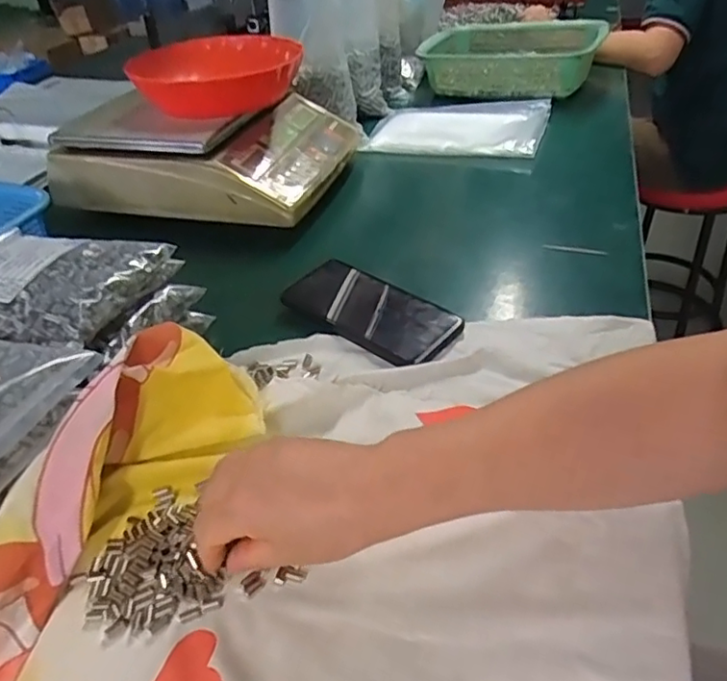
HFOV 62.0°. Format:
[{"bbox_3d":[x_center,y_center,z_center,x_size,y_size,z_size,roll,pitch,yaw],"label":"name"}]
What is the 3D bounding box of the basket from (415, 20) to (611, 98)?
[{"bbox_3d":[0.252,-0.482,1.045,0.291,0.087,0.239,10,40,17],"label":"basket"}]

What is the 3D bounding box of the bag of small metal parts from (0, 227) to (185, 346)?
[{"bbox_3d":[-0.254,-0.053,0.470,0.157,0.024,0.134,6,39,12],"label":"bag of small metal parts"}]

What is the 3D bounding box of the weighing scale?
[{"bbox_3d":[-0.196,-0.258,0.795,0.312,0.113,0.312,8,39,14],"label":"weighing scale"}]

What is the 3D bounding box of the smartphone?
[{"bbox_3d":[0.004,-0.029,0.543,0.159,0.010,0.073,29,58,31],"label":"smartphone"}]

